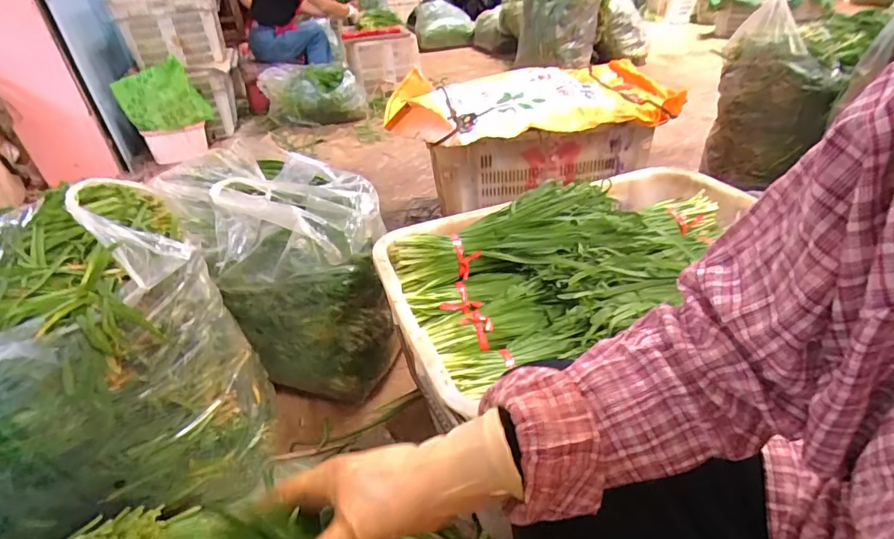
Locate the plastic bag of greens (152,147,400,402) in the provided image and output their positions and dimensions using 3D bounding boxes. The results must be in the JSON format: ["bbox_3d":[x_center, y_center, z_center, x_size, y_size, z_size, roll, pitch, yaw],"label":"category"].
[{"bbox_3d":[-0.326,-0.007,1.059,0.359,0.398,0.462,-29,41,-31],"label":"plastic bag of greens"}]

